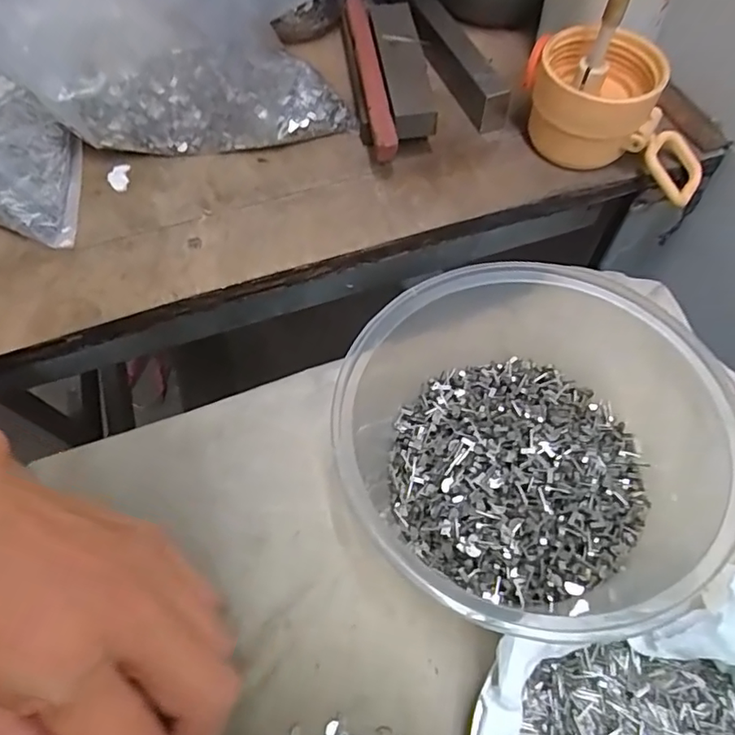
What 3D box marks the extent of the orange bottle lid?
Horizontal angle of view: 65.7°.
[{"bbox_3d":[0.137,-0.141,0.310,0.106,0.053,0.061,14,61,9],"label":"orange bottle lid"}]

